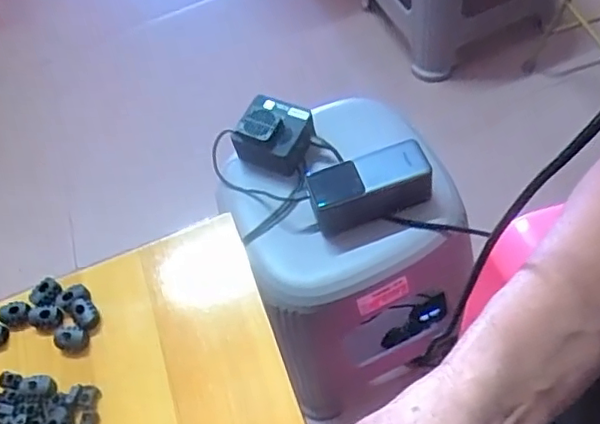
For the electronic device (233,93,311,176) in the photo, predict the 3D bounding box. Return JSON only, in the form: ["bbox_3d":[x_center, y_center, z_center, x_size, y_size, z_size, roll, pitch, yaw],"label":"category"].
[{"bbox_3d":[-0.030,-0.092,0.703,0.080,0.061,0.079,15,63,20],"label":"electronic device"}]

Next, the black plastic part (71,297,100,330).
[{"bbox_3d":[-0.151,0.071,0.411,0.015,0.008,0.025,-36,58,-11],"label":"black plastic part"}]

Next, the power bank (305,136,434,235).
[{"bbox_3d":[0.075,-0.030,0.638,0.132,0.047,0.062,-22,57,-2],"label":"power bank"}]

